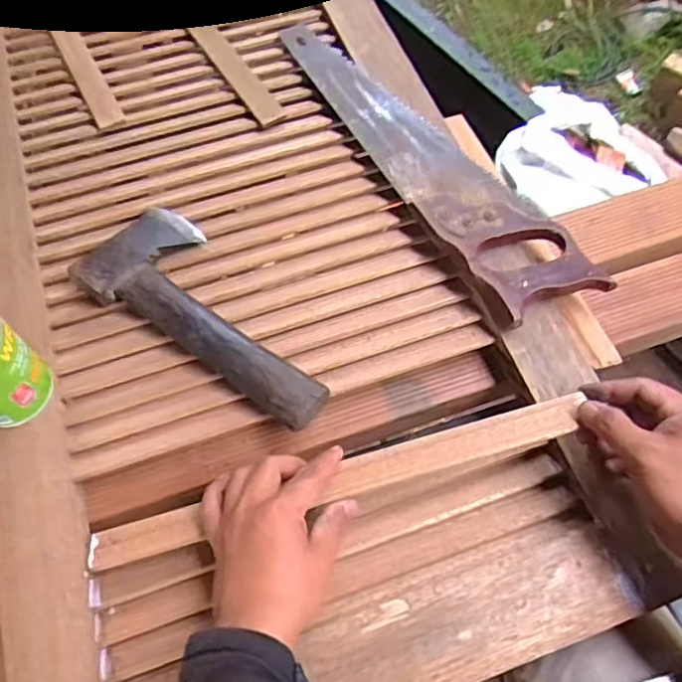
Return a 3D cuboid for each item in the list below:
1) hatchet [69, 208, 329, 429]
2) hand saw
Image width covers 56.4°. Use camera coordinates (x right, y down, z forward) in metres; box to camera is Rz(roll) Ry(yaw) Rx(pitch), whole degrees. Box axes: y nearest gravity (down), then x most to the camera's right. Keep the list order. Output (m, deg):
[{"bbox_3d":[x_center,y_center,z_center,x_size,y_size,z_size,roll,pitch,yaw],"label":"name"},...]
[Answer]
[{"bbox_3d":[-0.110,-0.032,0.570,0.259,0.029,0.115,31,66,16],"label":"hatchet"},{"bbox_3d":[0.079,-0.203,0.655,0.099,0.026,0.455,-27,65,-13],"label":"hand saw"}]

